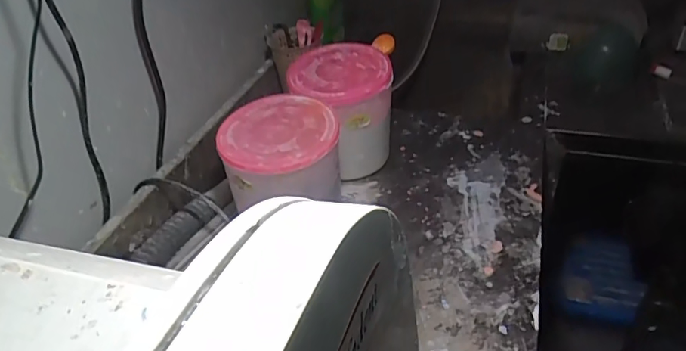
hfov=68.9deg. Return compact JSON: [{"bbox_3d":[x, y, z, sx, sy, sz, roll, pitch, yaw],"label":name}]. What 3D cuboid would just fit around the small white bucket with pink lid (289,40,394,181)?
[{"bbox_3d":[0.001,-0.102,0.811,0.143,0.175,0.136,-4,37,3],"label":"small white bucket with pink lid"}]

